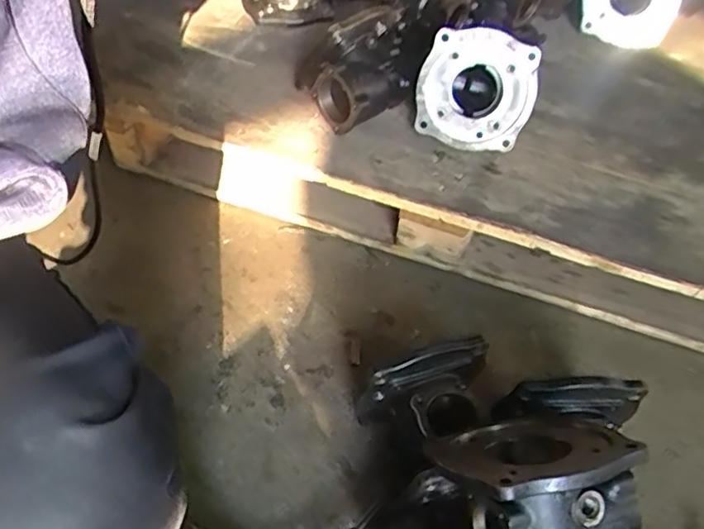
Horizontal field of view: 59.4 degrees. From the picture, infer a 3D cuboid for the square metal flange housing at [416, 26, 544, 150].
[{"bbox_3d":[0.168,-0.236,0.835,0.150,0.153,0.038,7,18,2],"label":"square metal flange housing"}]

